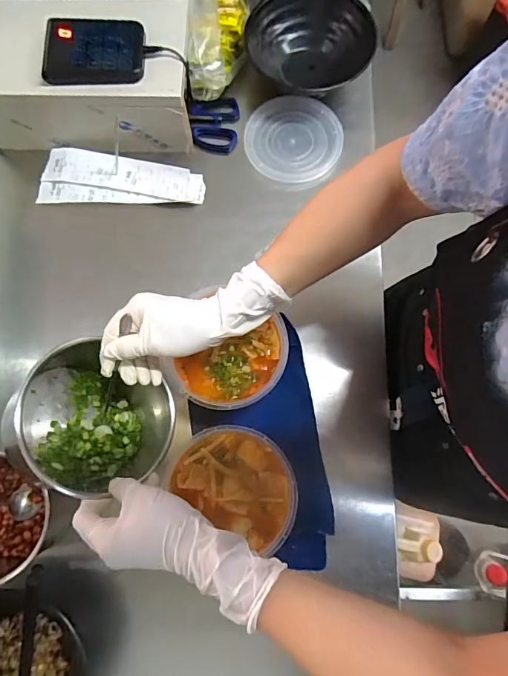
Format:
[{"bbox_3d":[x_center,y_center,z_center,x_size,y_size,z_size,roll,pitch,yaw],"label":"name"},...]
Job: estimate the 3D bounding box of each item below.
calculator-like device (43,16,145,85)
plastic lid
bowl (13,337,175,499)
[{"bbox_3d":[-0.213,-0.384,0.562,0.127,0.025,0.089,-3,76,0],"label":"calculator-like device"},{"bbox_3d":[0.062,-0.307,0.652,0.143,0.020,0.143,0,76,1],"label":"plastic lid"},{"bbox_3d":[-0.186,0.100,0.501,0.168,0.092,0.148,27,78,7],"label":"bowl"}]

